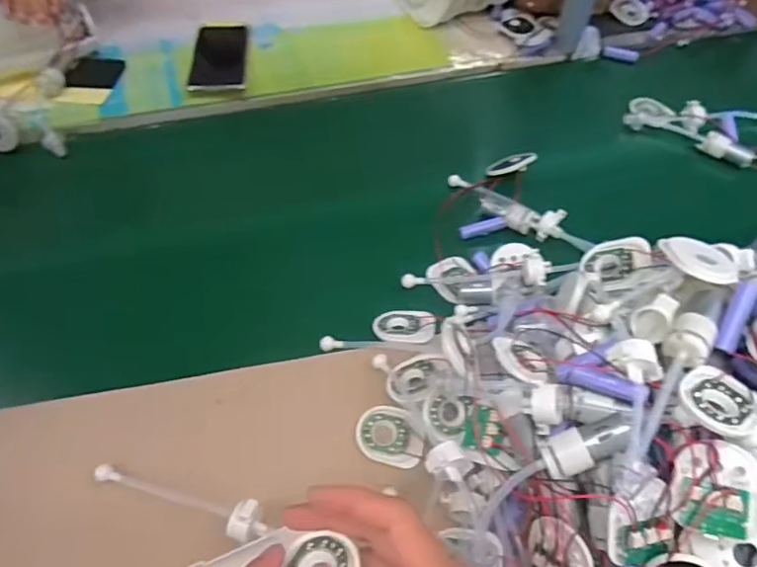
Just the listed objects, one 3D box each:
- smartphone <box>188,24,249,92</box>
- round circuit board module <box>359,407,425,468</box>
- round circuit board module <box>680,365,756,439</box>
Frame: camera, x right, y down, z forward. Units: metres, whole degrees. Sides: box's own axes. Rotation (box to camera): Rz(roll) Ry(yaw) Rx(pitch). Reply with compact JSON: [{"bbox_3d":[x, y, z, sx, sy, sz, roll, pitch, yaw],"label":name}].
[{"bbox_3d":[-0.221,-0.322,0.787,0.071,0.008,0.175,-1,50,-9],"label":"smartphone"},{"bbox_3d":[0.011,0.130,0.478,0.060,0.007,0.045,25,56,15],"label":"round circuit board module"},{"bbox_3d":[0.219,0.073,0.357,0.053,0.007,0.051,6,41,-5],"label":"round circuit board module"}]

